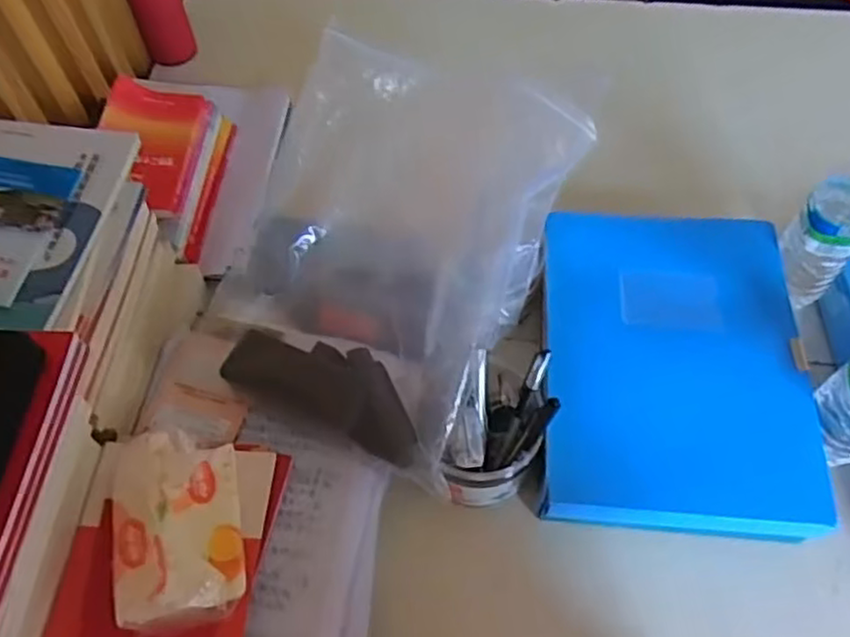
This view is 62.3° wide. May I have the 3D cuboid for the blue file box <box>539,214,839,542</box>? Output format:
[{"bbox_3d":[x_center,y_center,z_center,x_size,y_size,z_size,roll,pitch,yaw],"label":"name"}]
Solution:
[{"bbox_3d":[0.233,0.040,0.671,0.231,0.051,0.307,3,59,4],"label":"blue file box"}]

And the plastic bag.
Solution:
[{"bbox_3d":[-0.033,-0.074,0.659,0.265,0.147,0.351,24,63,15],"label":"plastic bag"}]

